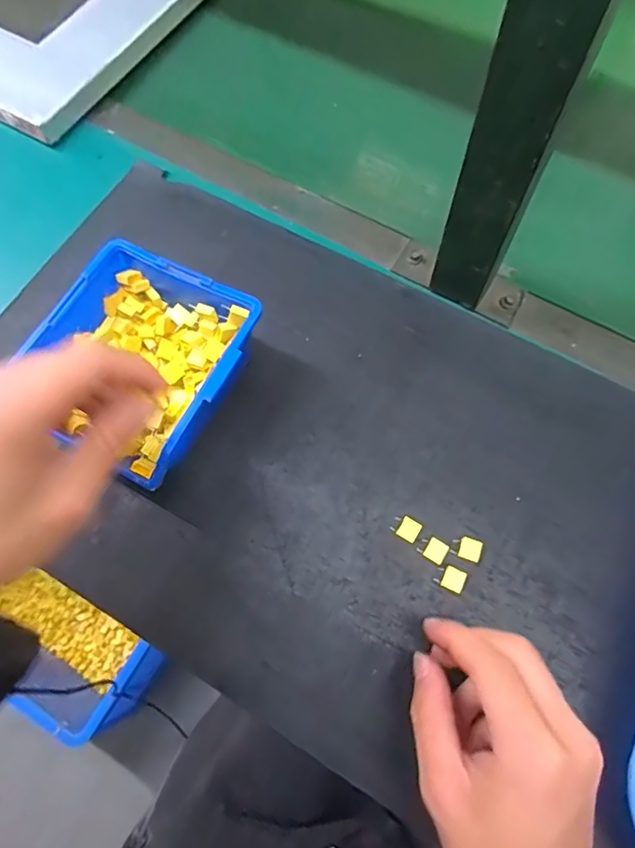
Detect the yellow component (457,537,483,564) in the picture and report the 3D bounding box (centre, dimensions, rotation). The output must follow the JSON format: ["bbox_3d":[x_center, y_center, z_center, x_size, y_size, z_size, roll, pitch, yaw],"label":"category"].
[{"bbox_3d":[0.099,0.081,0.338,0.014,0.004,0.014,21,71,10],"label":"yellow component"}]

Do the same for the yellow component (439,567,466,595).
[{"bbox_3d":[0.086,0.098,0.331,0.014,0.004,0.014,24,72,11],"label":"yellow component"}]

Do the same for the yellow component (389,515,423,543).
[{"bbox_3d":[0.058,0.068,0.344,0.017,0.004,0.014,29,73,13],"label":"yellow component"}]

